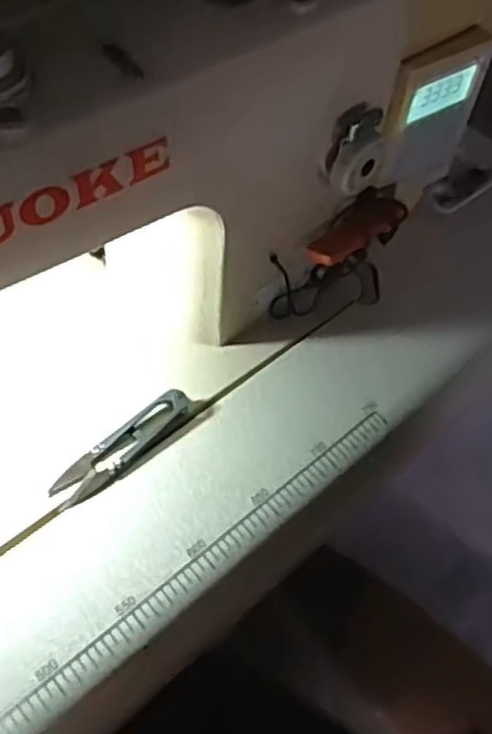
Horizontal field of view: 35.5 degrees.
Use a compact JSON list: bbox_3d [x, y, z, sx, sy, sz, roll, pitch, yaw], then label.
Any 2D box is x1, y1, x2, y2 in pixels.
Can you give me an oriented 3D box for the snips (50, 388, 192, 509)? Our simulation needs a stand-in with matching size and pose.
[{"bbox_3d":[-0.075,0.047,0.474,0.024,0.009,0.100,38,60,20],"label":"snips"}]

